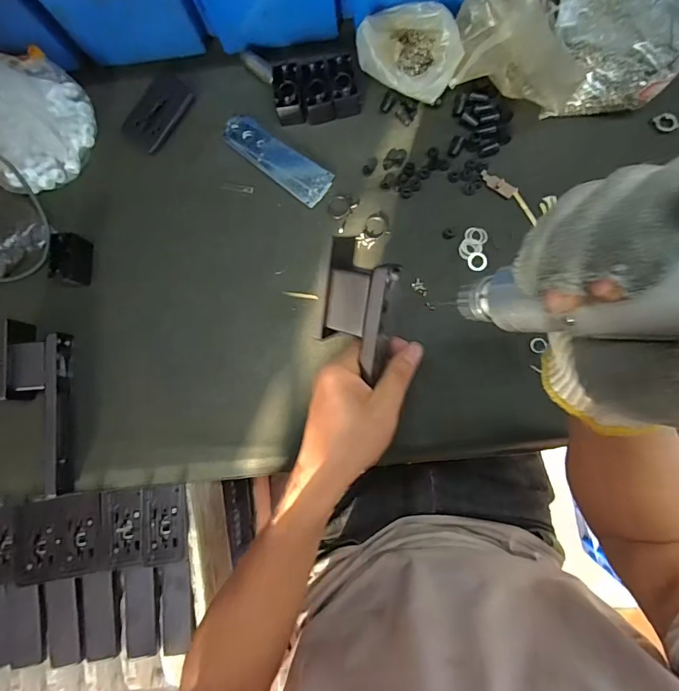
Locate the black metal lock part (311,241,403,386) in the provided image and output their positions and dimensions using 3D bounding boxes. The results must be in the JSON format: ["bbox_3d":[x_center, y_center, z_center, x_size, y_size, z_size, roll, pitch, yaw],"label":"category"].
[{"bbox_3d":[0.018,-0.037,0.346,0.056,0.042,0.088,17,108,21],"label":"black metal lock part"}]

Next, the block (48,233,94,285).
[{"bbox_3d":[-0.296,-0.096,0.471,0.035,0.024,0.052,3,85,6],"label":"block"}]

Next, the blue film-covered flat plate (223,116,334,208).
[{"bbox_3d":[-0.072,-0.210,0.479,0.142,0.004,0.041,39,89,8],"label":"blue film-covered flat plate"}]

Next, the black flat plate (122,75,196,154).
[{"bbox_3d":[-0.210,-0.268,0.494,0.052,0.007,0.087,33,89,8],"label":"black flat plate"}]

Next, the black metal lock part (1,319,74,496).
[{"bbox_3d":[-0.316,0.064,0.453,0.054,0.042,0.184,-6,84,5],"label":"black metal lock part"}]

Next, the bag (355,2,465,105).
[{"bbox_3d":[0.073,-0.308,0.452,0.103,0.049,0.091,-1,85,5],"label":"bag"}]

